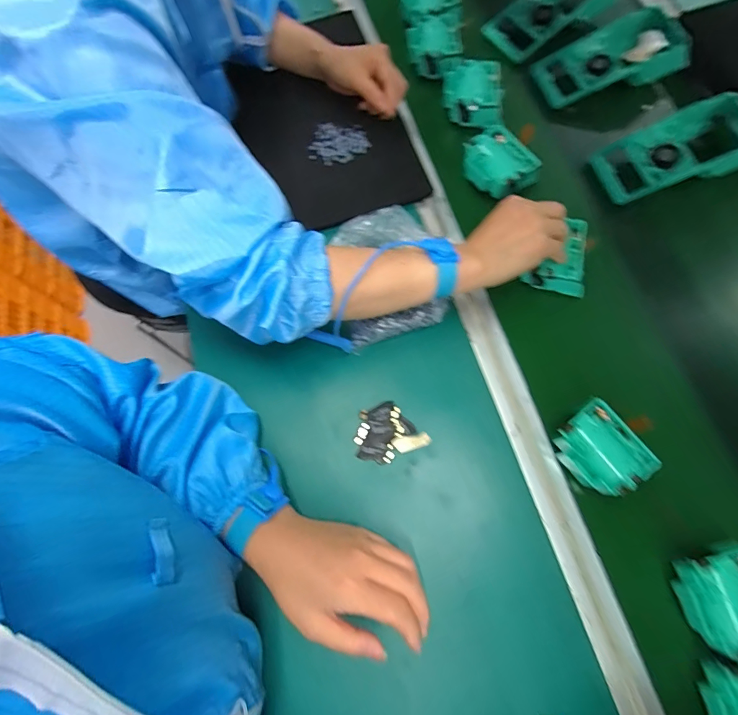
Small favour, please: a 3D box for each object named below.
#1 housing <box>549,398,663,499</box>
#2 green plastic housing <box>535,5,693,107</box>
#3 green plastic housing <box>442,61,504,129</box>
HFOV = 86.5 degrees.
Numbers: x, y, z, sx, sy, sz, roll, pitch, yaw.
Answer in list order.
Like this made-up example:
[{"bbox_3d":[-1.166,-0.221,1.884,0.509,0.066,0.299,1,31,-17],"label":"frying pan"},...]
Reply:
[{"bbox_3d":[0.219,0.090,0.377,0.069,0.036,0.077,-37,76,-9],"label":"housing"},{"bbox_3d":[0.334,-0.417,0.549,0.193,0.056,0.100,-16,74,-3],"label":"green plastic housing"},{"bbox_3d":[0.140,-0.349,0.528,0.080,0.033,0.089,6,74,3],"label":"green plastic housing"}]

